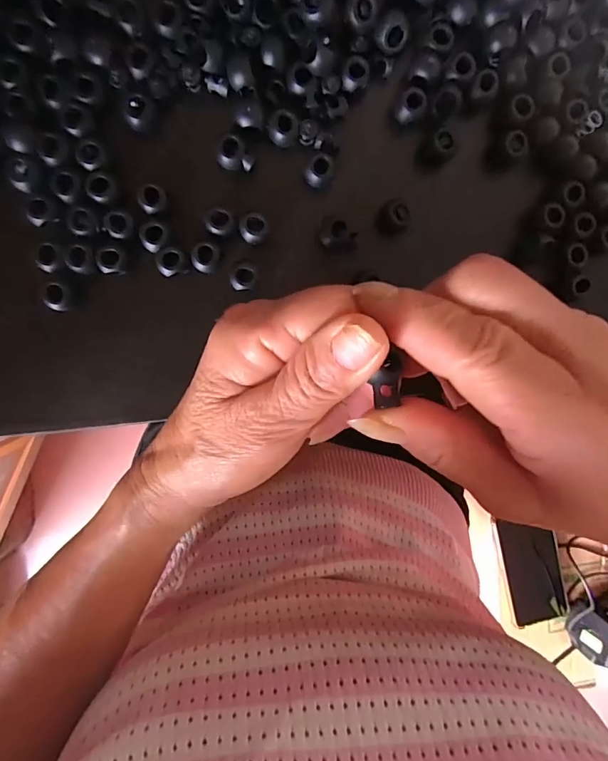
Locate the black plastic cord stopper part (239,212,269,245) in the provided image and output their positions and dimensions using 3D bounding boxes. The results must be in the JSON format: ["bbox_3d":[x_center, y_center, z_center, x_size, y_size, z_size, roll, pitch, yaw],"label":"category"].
[{"bbox_3d":[-0.023,-0.072,0.199,0.013,0.009,0.013,-1,98,-5],"label":"black plastic cord stopper part"}]

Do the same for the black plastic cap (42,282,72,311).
[{"bbox_3d":[-0.115,-0.039,0.195,0.010,0.006,0.013,3,98,-5],"label":"black plastic cap"}]

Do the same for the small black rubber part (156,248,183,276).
[{"bbox_3d":[-0.064,-0.056,0.199,0.012,0.005,0.013,-1,98,-5],"label":"small black rubber part"}]

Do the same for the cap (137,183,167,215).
[{"bbox_3d":[-0.070,-0.083,0.194,0.013,0.006,0.011,-25,100,-1],"label":"cap"}]

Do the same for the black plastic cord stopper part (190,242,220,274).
[{"bbox_3d":[-0.047,-0.058,0.201,0.012,0.007,0.013,-1,98,-5],"label":"black plastic cord stopper part"}]

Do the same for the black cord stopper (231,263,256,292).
[{"bbox_3d":[-0.029,-0.050,0.205,0.012,0.007,0.012,-3,98,-5],"label":"black cord stopper"}]

